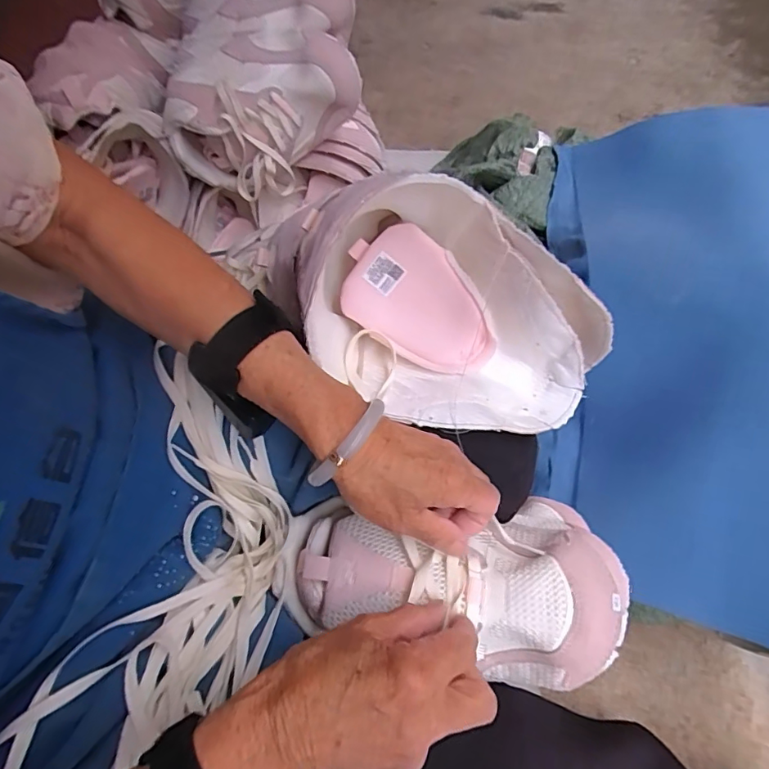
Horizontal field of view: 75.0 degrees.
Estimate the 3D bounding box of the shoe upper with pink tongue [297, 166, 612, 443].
[{"bbox_3d":[0.037,-0.046,0.352,0.216,0.123,0.144,34,72,18],"label":"shoe upper with pink tongue"}]

